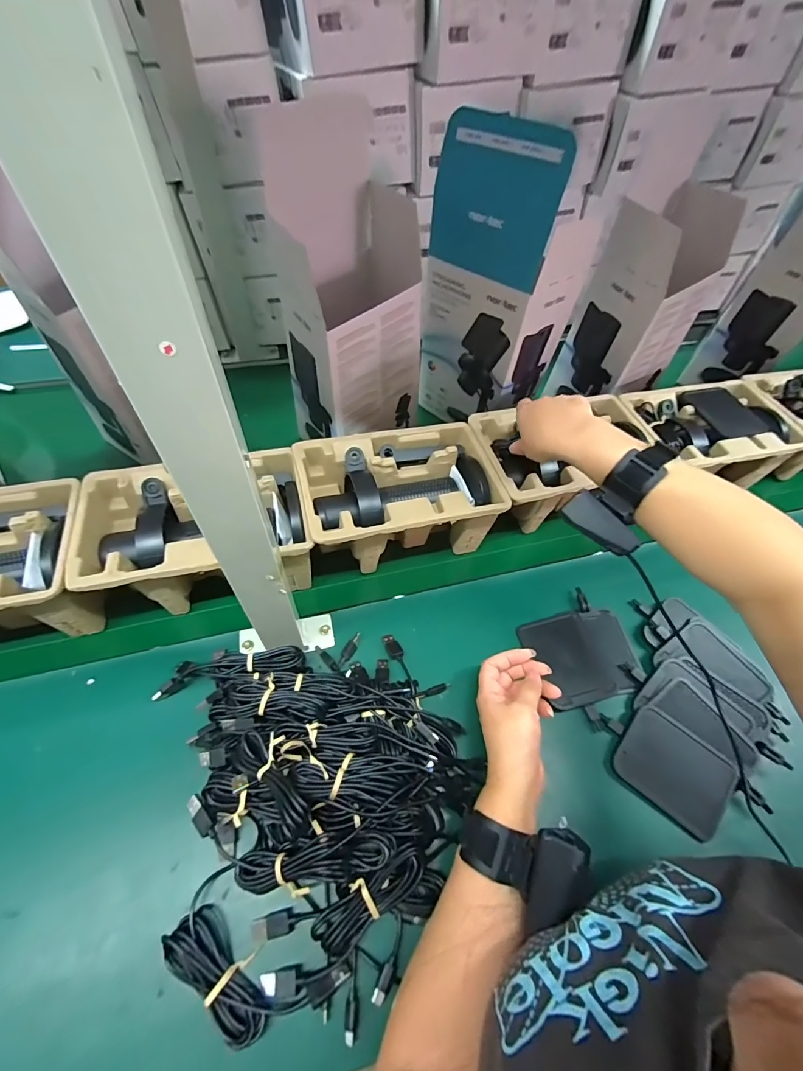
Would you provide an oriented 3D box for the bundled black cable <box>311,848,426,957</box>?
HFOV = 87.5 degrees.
[{"bbox_3d":[-0.022,0.280,0.325,0.090,0.019,0.029,-28,62,-23],"label":"bundled black cable"}]

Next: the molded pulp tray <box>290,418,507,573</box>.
[{"bbox_3d":[-0.004,-0.043,0.517,0.220,0.101,0.142,-12,57,-13],"label":"molded pulp tray"}]

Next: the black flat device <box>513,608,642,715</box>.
[{"bbox_3d":[0.206,0.133,0.474,0.121,0.011,0.099,-9,56,-12],"label":"black flat device"}]

